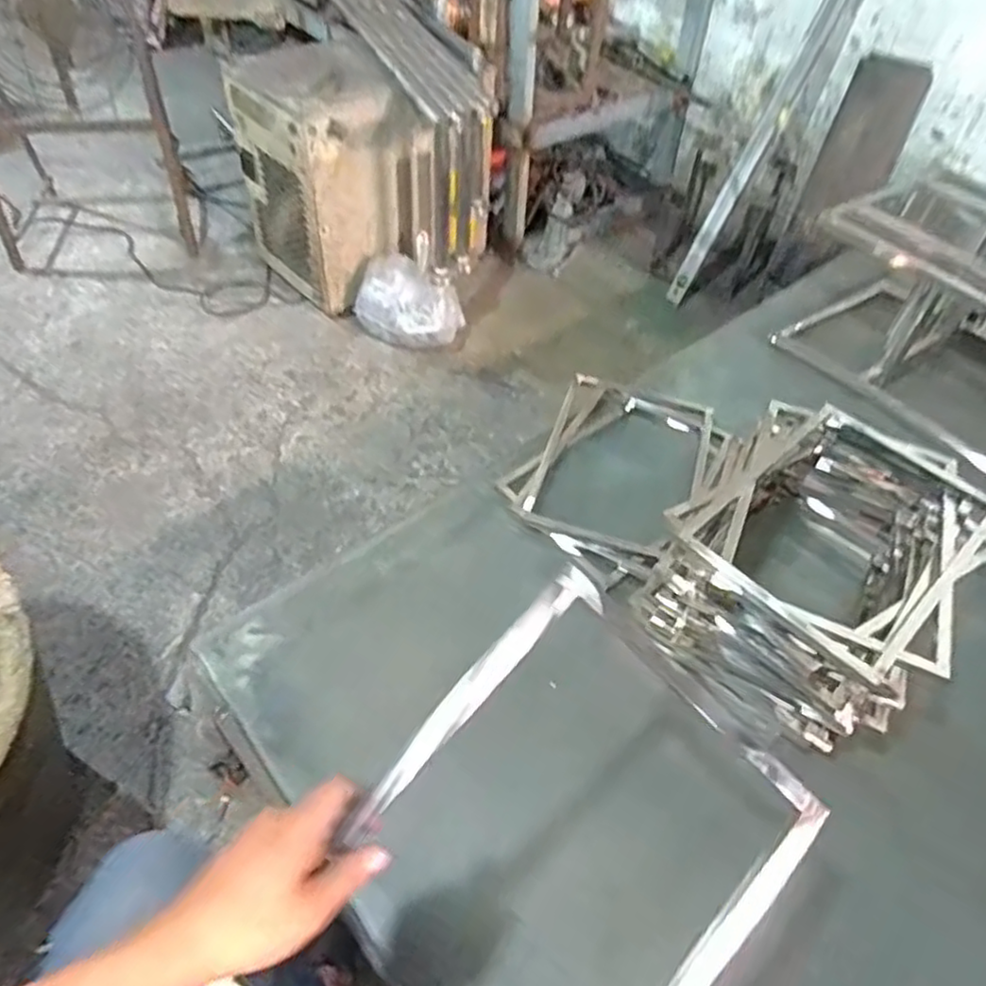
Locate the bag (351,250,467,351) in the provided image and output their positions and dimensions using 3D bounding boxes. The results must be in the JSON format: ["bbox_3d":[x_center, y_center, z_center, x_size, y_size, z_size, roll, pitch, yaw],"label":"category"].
[{"bbox_3d":[-0.198,-0.443,1.600,0.231,0.187,0.159,25,52,16],"label":"bag"}]

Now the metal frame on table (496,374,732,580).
[{"bbox_3d":[0.210,-0.060,1.122,0.277,0.040,0.404,27,53,18],"label":"metal frame on table"}]

